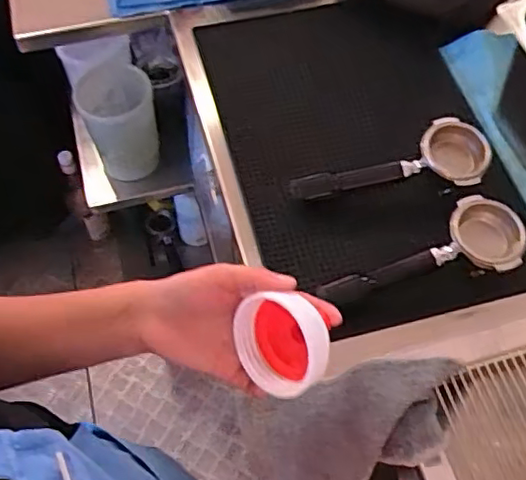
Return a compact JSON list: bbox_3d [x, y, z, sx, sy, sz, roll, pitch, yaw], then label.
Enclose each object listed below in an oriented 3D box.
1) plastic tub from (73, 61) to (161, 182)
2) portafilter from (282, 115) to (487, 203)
[{"bbox_3d":[-0.260,-0.206,1.107,0.136,0.161,0.138,-8,61,-5],"label":"plastic tub"},{"bbox_3d":[0.133,-0.073,0.650,0.205,0.043,0.073,-13,61,7],"label":"portafilter"}]

